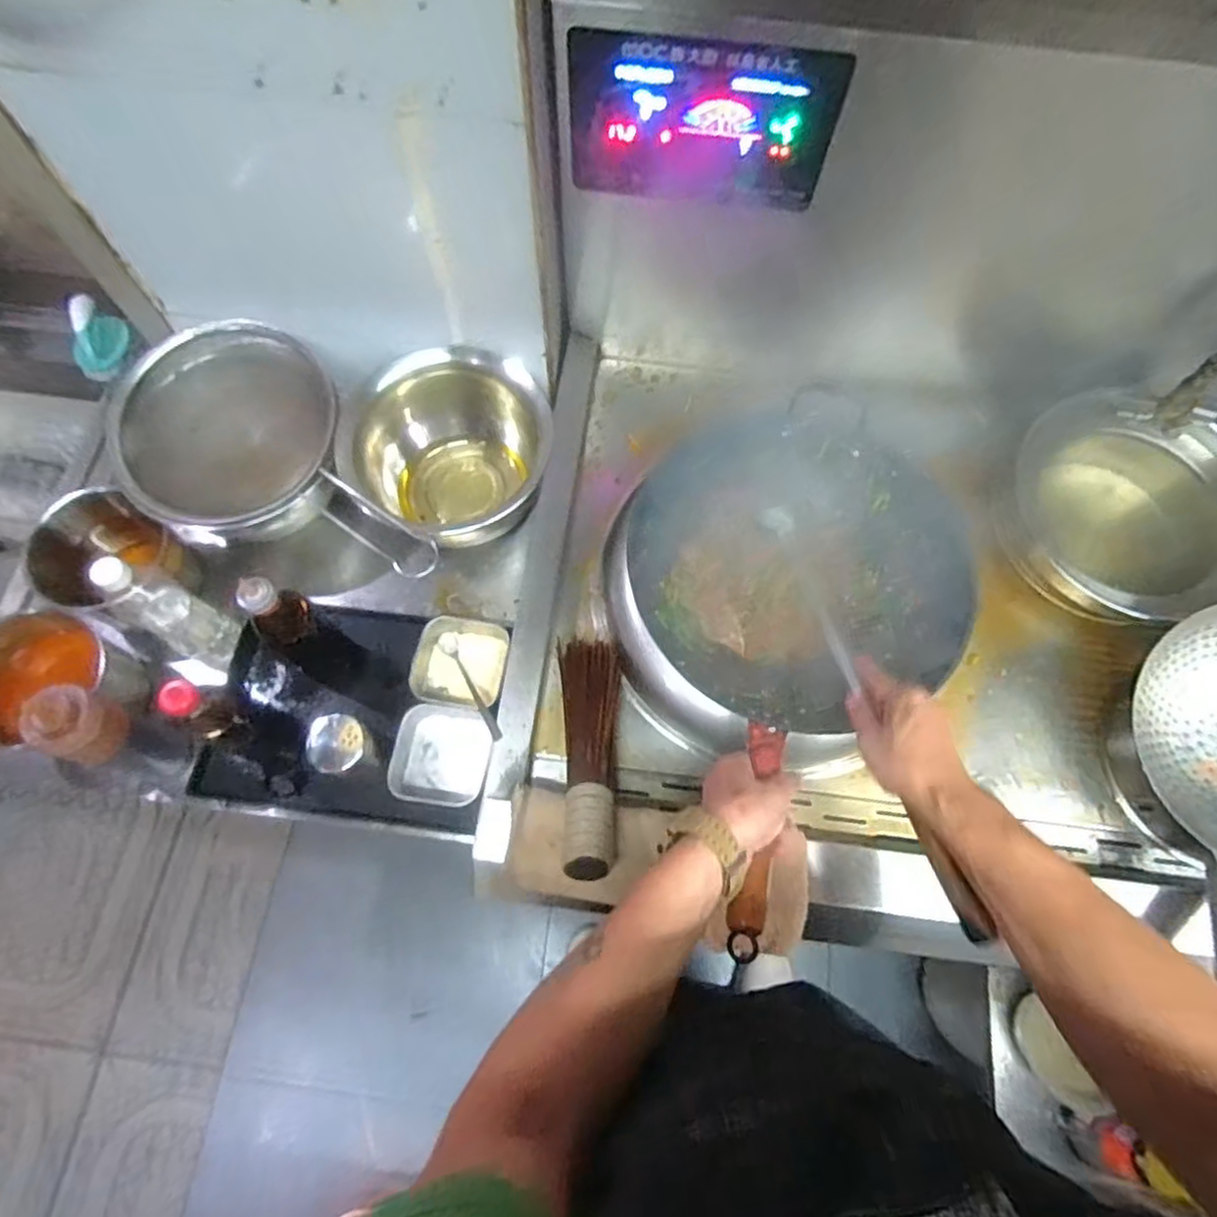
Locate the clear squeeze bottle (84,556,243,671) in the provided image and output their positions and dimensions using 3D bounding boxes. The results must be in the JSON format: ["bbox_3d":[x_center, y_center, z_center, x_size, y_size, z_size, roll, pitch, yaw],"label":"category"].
[{"bbox_3d":[-0.498,0.007,0.779,0.063,0.239,0.068,33,72,11],"label":"clear squeeze bottle"}]

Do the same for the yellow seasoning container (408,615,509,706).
[{"bbox_3d":[-0.179,0.070,0.855,0.111,0.062,0.114,10,69,2],"label":"yellow seasoning container"}]

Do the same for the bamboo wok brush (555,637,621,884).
[{"bbox_3d":[-0.021,0.150,0.755,0.073,0.050,0.295,0,46,-2],"label":"bamboo wok brush"}]

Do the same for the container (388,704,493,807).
[{"bbox_3d":[-0.200,0.176,0.825,0.101,0.060,0.114,5,69,0],"label":"container"}]

